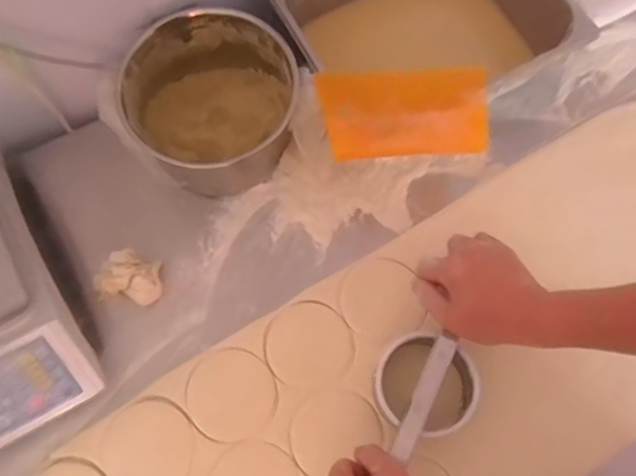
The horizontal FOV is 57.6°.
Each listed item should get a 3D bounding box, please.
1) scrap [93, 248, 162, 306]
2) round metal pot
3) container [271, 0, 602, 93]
[{"bbox_3d":[-0.215,0.044,0.658,0.077,0.049,0.058,10,74,2],"label":"scrap"},{"bbox_3d":[-0.118,-0.156,0.679,0.182,0.113,0.175,0,74,-1],"label":"round metal pot"},{"bbox_3d":[0.136,-0.265,0.763,0.326,0.162,0.275,-32,75,-10],"label":"container"}]

